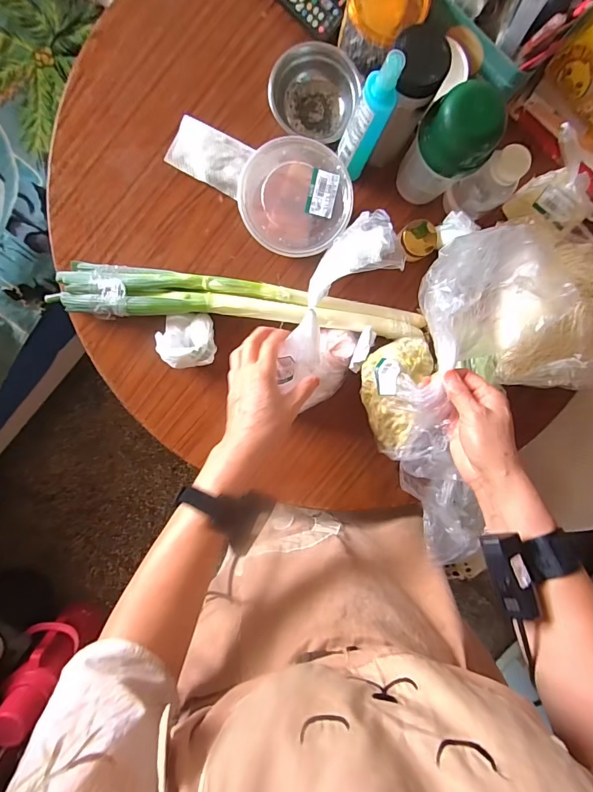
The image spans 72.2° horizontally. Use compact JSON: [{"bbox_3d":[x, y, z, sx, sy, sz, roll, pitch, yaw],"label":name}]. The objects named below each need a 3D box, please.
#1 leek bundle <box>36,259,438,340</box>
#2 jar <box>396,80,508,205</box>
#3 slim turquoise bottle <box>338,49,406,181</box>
[{"bbox_3d":[-0.068,-0.129,0.566,0.503,0.039,0.063,5,95,-5],"label":"leek bundle"},{"bbox_3d":[0.182,-0.302,0.504,0.073,0.152,0.083,-43,97,1],"label":"jar"},{"bbox_3d":[0.084,-0.323,0.485,0.040,0.184,0.036,27,93,-7],"label":"slim turquoise bottle"}]

